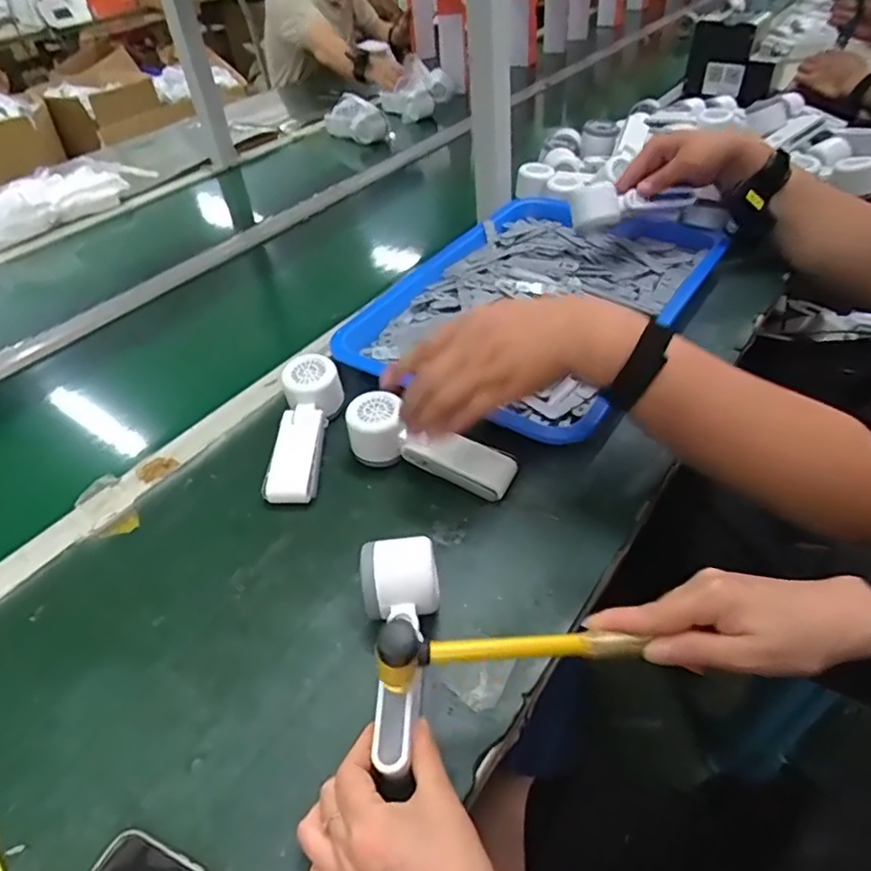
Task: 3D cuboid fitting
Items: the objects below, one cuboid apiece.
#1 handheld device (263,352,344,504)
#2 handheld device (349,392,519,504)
[{"bbox_3d":[-0.132,-0.008,0.608,0.058,0.037,0.170,2,57,4],"label":"handheld device"},{"bbox_3d":[-0.006,0.008,0.569,0.165,0.051,0.050,15,47,19],"label":"handheld device"}]

